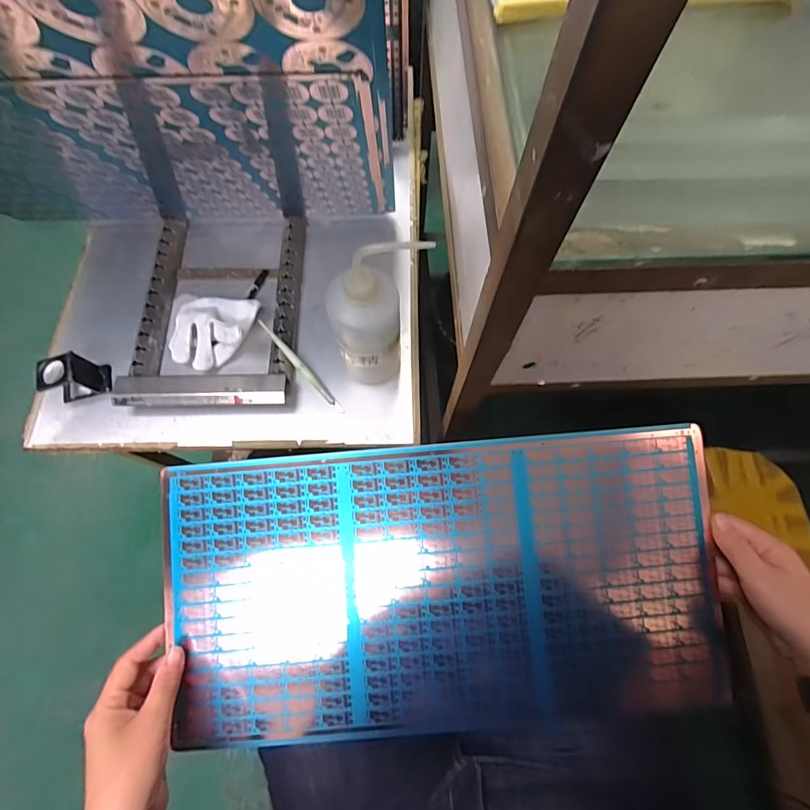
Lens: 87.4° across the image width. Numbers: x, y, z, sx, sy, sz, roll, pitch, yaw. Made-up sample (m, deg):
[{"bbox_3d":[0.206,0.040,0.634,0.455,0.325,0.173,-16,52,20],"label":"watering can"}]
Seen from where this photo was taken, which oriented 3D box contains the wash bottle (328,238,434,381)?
[{"bbox_3d":[-0.025,-0.081,0.447,0.108,0.197,0.060,-15,72,-6],"label":"wash bottle"}]

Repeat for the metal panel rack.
[{"bbox_3d":[-0.236,-0.129,0.543,0.195,0.034,0.278,0,71,0],"label":"metal panel rack"}]

